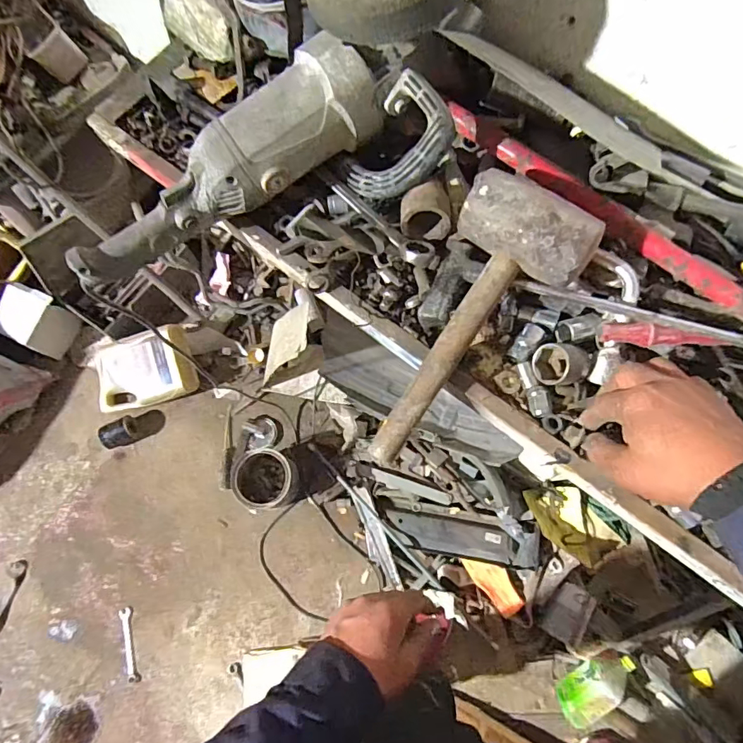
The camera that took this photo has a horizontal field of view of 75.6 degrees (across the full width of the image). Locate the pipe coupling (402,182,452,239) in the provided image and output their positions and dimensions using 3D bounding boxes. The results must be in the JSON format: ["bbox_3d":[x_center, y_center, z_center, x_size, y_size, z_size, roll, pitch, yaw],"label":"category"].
[{"bbox_3d":[0.055,-0.166,0.483,0.050,0.042,0.055,3,74,1],"label":"pipe coupling"}]

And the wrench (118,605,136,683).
[{"bbox_3d":[-0.656,0.736,1.291,0.028,0.013,0.184,-13,74,-3],"label":"wrench"}]

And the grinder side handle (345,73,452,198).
[{"bbox_3d":[0.033,-0.221,0.482,0.032,0.120,0.082,-18,64,-50],"label":"grinder side handle"}]

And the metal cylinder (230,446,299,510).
[{"bbox_3d":[-0.287,0.299,1.329,0.179,0.137,0.155,-10,74,-2],"label":"metal cylinder"}]

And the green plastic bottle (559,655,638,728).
[{"bbox_3d":[0.555,0.772,1.169,0.208,0.073,0.096,-35,76,-9],"label":"green plastic bottle"}]

